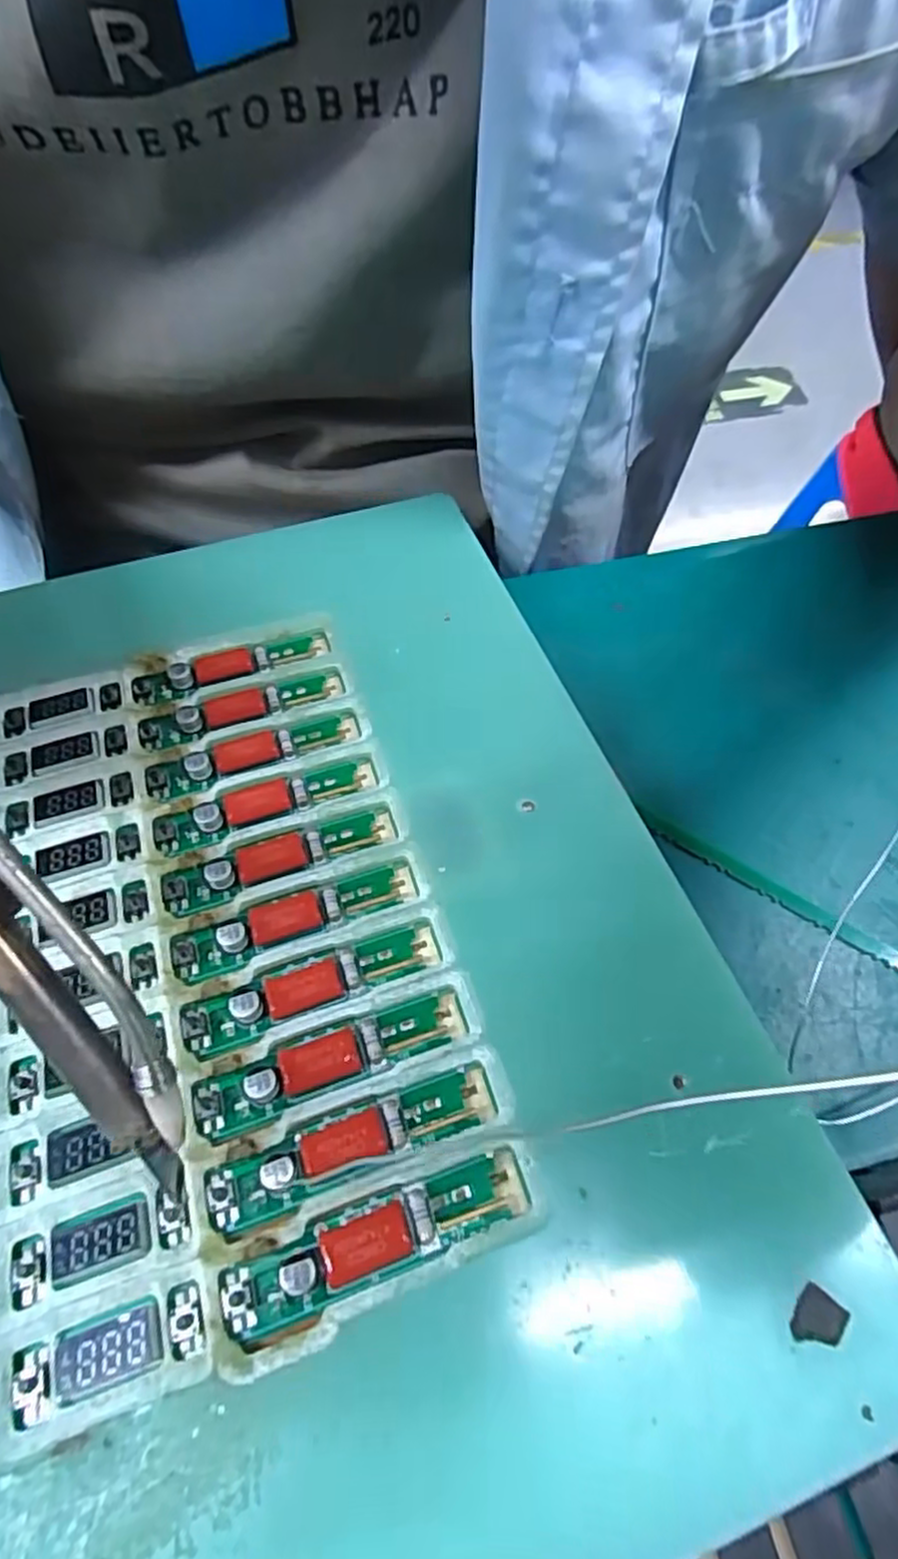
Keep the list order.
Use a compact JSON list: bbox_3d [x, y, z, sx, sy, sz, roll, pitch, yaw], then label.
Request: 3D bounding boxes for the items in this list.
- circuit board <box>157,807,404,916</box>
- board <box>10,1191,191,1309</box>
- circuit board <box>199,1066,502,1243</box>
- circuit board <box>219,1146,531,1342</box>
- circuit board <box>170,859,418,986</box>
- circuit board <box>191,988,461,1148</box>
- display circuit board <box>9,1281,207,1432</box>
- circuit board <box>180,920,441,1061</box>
[{"bbox_3d":[-0.041,0.018,0.177,0.057,0.009,0.012,-20,65,-11],"label":"circuit board"},{"bbox_3d":[-0.064,0.085,0.132,0.032,0.004,0.011,-18,65,-10],"label":"board"},{"bbox_3d":[-0.019,0.072,0.142,0.057,0.007,0.012,-19,65,-10],"label":"circuit board"},{"bbox_3d":[-0.013,0.085,0.134,0.057,0.006,0.012,-19,65,-10],"label":"circuit board"},{"bbox_3d":[-0.035,0.032,0.168,0.057,0.009,0.012,-22,66,-12],"label":"circuit board"},{"bbox_3d":[-0.024,0.058,0.150,0.056,0.010,0.012,-21,66,-11],"label":"circuit board"},{"bbox_3d":[-0.059,0.098,0.123,0.032,0.005,0.011,-18,65,-10],"label":"display circuit board"},{"bbox_3d":[-0.030,0.045,0.160,0.057,0.008,0.012,-20,65,-11],"label":"circuit board"}]

